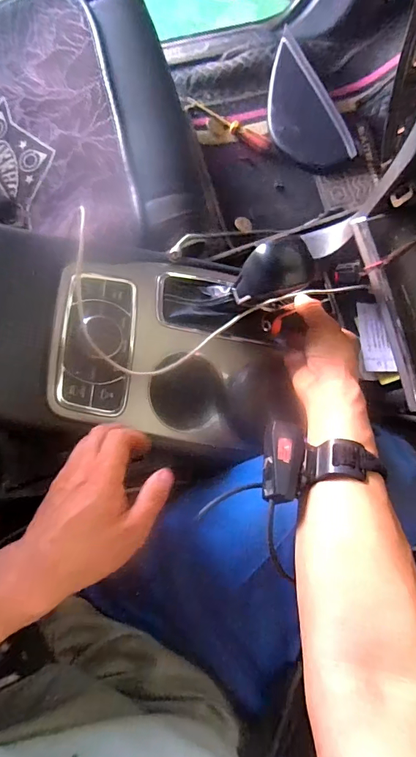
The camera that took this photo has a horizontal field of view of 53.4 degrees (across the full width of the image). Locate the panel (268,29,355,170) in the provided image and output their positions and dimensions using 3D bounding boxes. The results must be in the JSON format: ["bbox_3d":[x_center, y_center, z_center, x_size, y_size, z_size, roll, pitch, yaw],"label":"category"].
[{"bbox_3d":[0.194,-0.592,0.901,0.129,0.068,0.294,-28,85,-6],"label":"panel"}]

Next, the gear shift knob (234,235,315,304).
[{"bbox_3d":[0.066,-0.113,0.437,0.070,0.056,0.049,-9,84,-4],"label":"gear shift knob"}]

